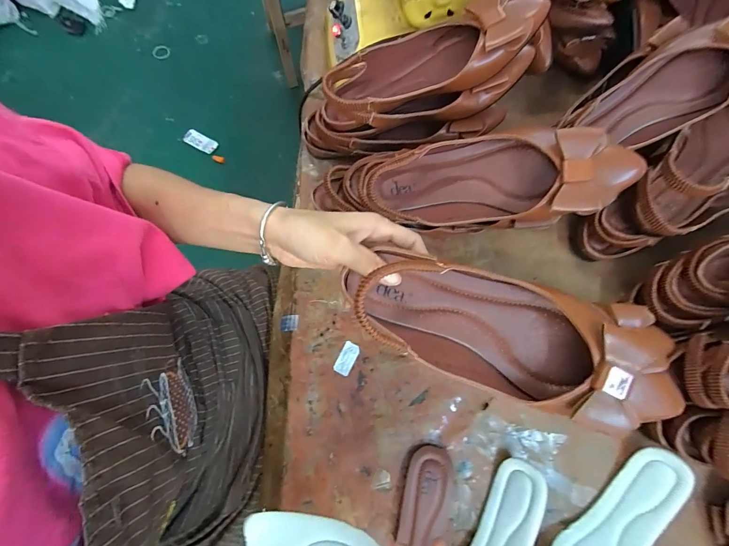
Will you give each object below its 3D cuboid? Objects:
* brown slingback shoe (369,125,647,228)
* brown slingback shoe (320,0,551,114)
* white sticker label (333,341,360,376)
[{"bbox_3d":[0.124,-0.095,0.336,0.245,0.062,0.090,0,103,20],"label":"brown slingback shoe"},{"bbox_3d":[0.072,-0.239,0.368,0.225,0.064,0.103,-9,76,19],"label":"brown slingback shoe"},{"bbox_3d":[-0.023,0.109,0.427,0.021,0.004,0.041,27,78,6],"label":"white sticker label"}]

